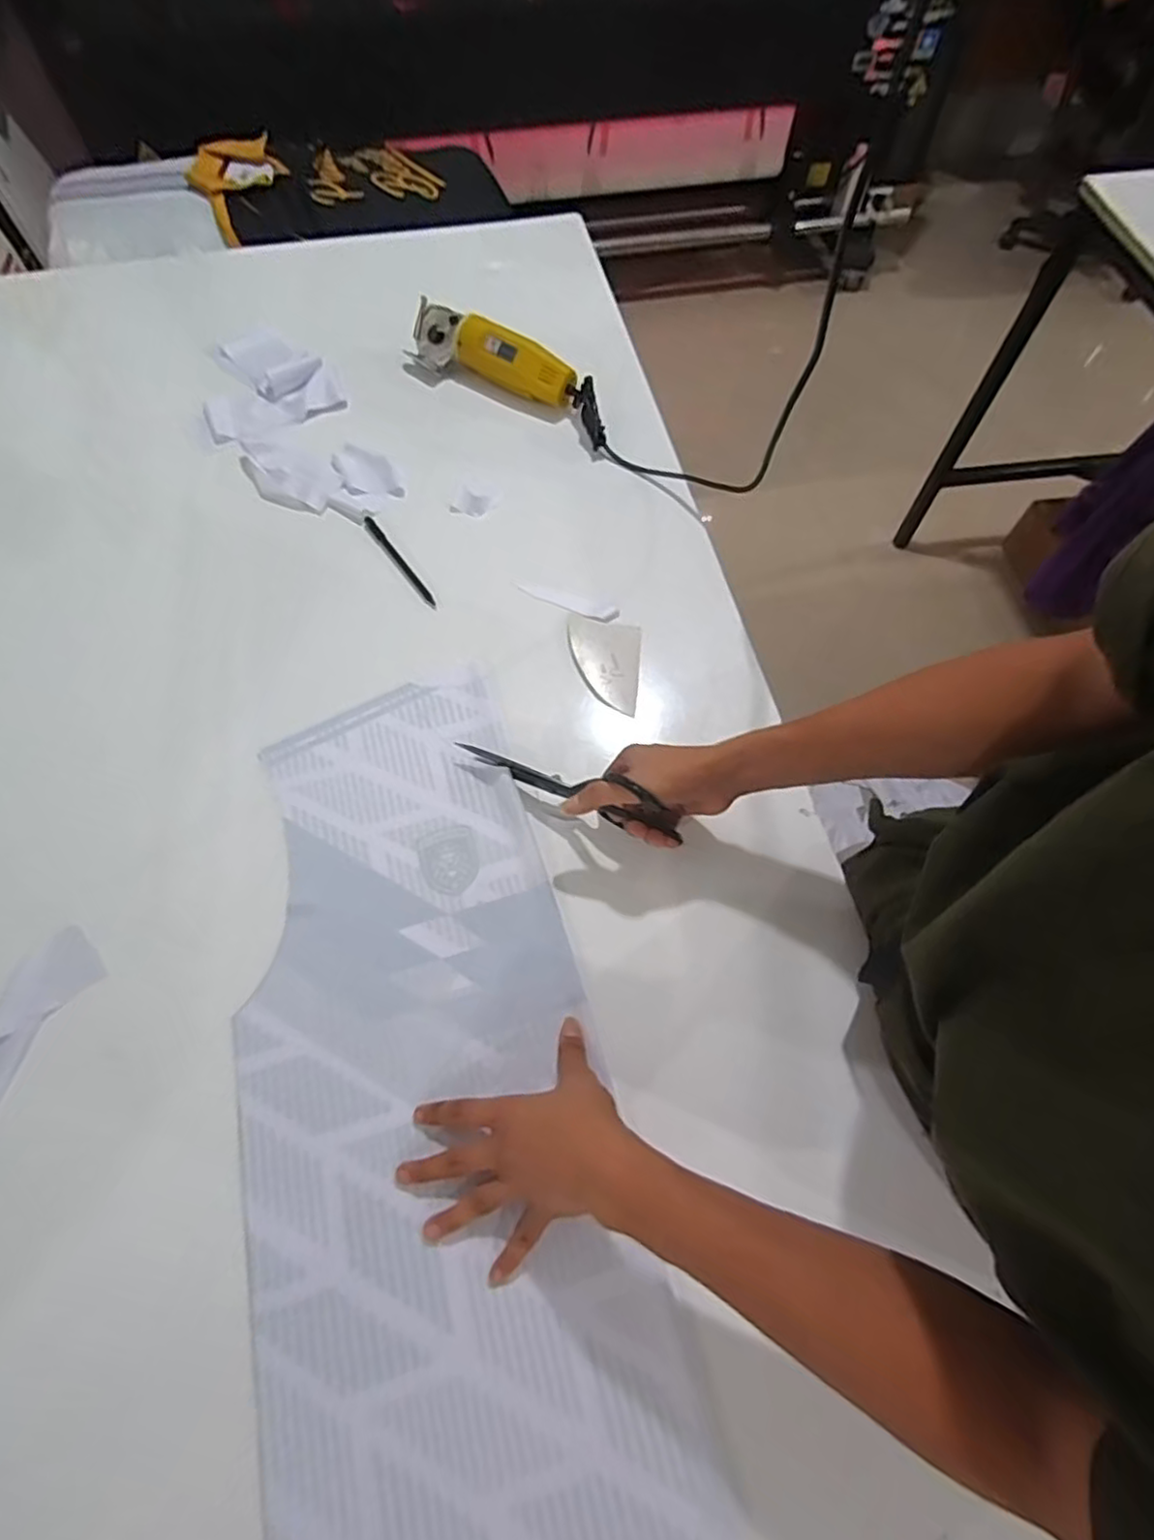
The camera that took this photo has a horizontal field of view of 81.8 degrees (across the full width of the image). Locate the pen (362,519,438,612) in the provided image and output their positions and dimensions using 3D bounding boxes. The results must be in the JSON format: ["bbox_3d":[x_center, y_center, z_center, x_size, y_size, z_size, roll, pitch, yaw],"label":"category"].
[{"bbox_3d":[-0.204,-0.239,0.761,0.015,0.011,0.158,-32,66,-13],"label":"pen"}]

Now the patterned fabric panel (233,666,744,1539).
[{"bbox_3d":[-0.120,0.258,0.509,0.270,0.011,0.736,-15,64,-9],"label":"patterned fabric panel"}]

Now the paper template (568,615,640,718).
[{"bbox_3d":[0.026,-0.111,0.696,0.078,0.008,0.113,7,61,0],"label":"paper template"}]

